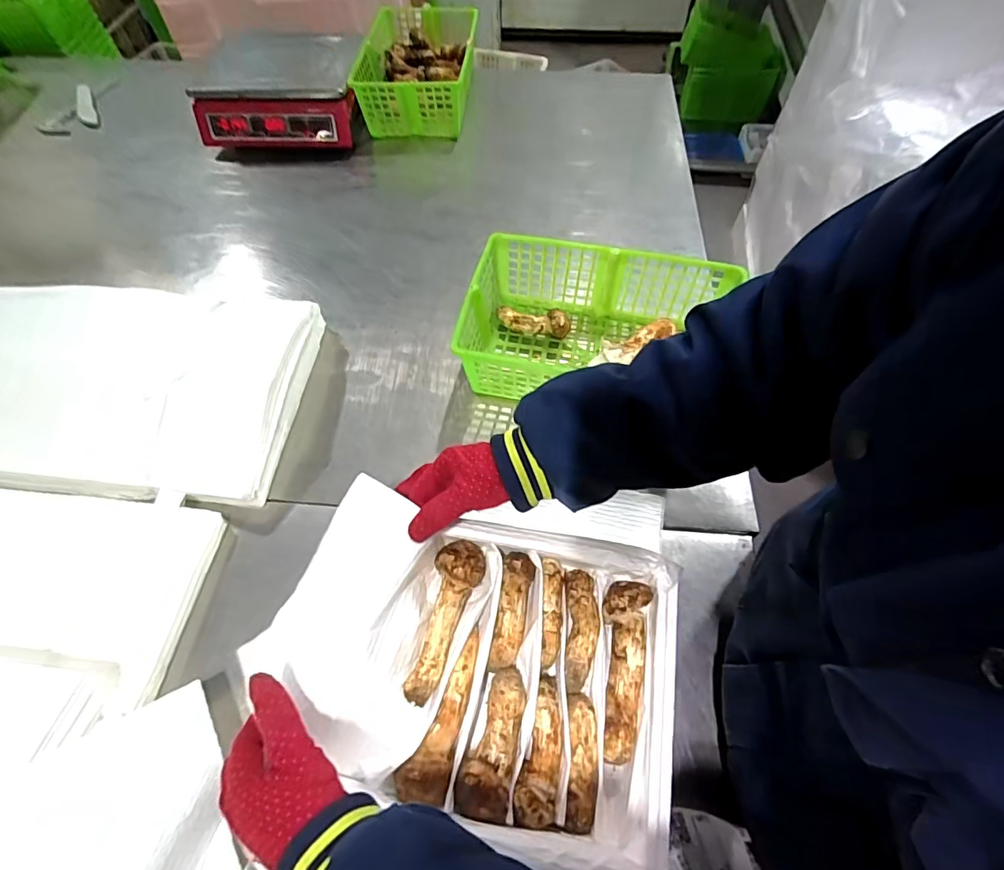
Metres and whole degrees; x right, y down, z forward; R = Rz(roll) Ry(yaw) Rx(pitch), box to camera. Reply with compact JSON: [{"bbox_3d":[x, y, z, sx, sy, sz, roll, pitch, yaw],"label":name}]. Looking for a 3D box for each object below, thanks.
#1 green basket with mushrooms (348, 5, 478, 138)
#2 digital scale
[{"bbox_3d":[-0.176,-0.772,1.024,0.237,0.119,0.361,-1,60,0],"label":"green basket with mushrooms"},{"bbox_3d":[-0.439,-0.679,0.960,0.306,0.136,0.212,0,60,1],"label":"digital scale"}]

